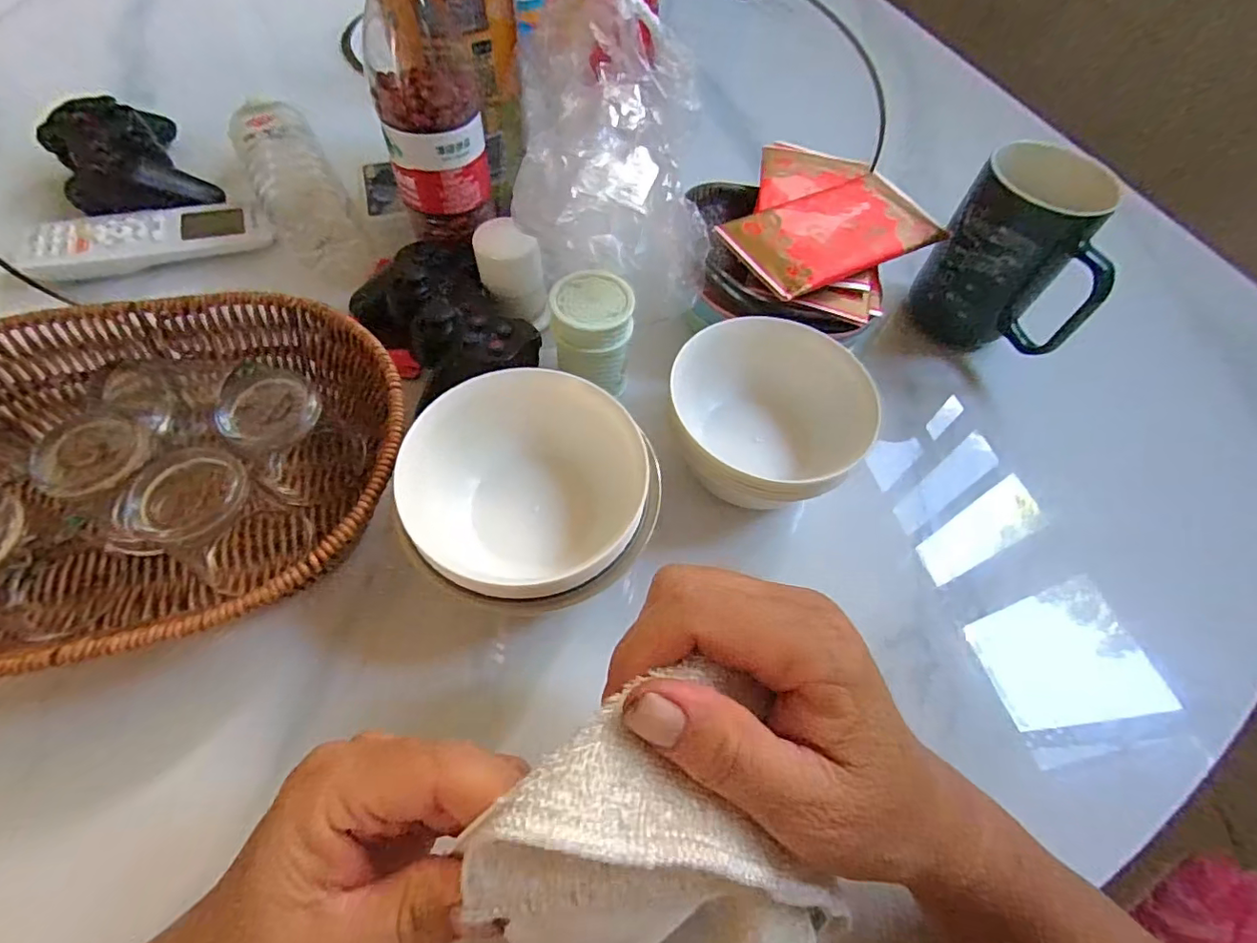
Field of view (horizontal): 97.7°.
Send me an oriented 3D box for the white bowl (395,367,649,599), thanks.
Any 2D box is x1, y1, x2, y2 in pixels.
[{"bbox_3d":[-0.048,0.005,0.281,0.111,0.055,0.107,2,59,-3],"label":"white bowl"}]

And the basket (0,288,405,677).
[{"bbox_3d":[-0.255,0.001,0.282,0.274,0.058,0.204,-11,61,-11],"label":"basket"}]

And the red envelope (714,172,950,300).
[{"bbox_3d":[0.139,-0.162,0.364,0.150,0.009,0.077,-26,64,-18],"label":"red envelope"}]

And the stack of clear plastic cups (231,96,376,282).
[{"bbox_3d":[-0.255,-0.221,0.422,0.056,0.043,0.189,-26,64,-18],"label":"stack of clear plastic cups"}]

